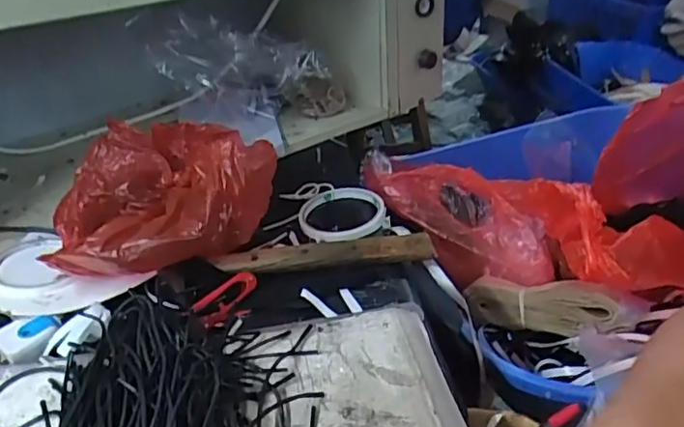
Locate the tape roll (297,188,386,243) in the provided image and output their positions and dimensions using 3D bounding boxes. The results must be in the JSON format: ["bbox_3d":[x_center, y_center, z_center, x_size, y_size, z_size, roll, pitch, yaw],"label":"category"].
[{"bbox_3d":[-0.002,-0.003,0.581,0.081,0.012,0.091,-13,33,-12],"label":"tape roll"}]

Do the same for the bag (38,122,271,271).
[{"bbox_3d":[-0.167,-0.016,0.538,0.200,0.097,0.197,-15,33,-14],"label":"bag"}]

